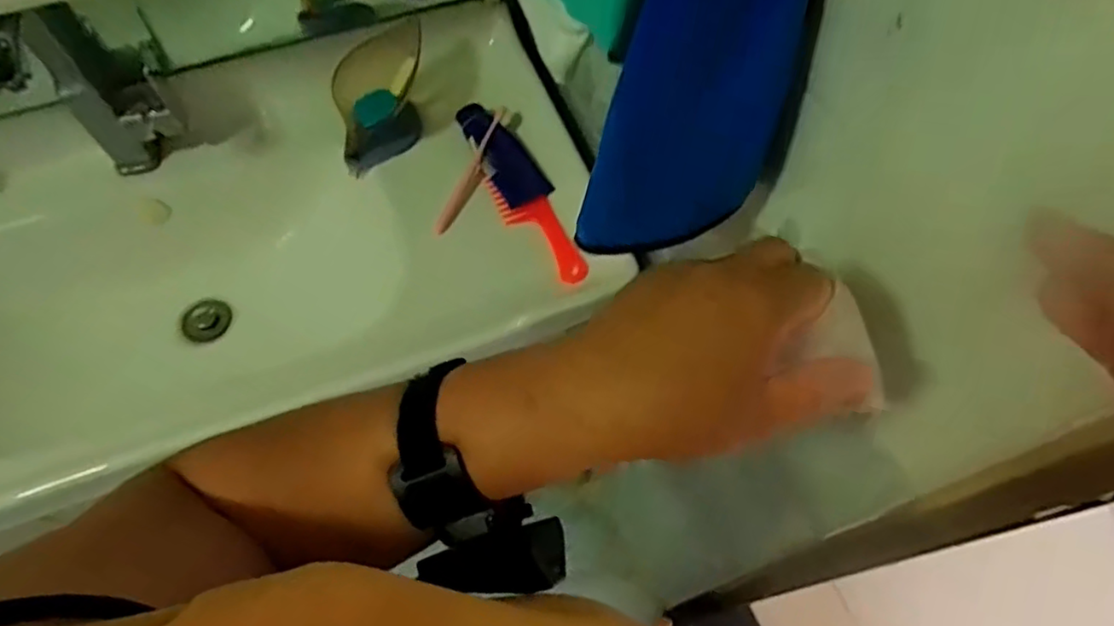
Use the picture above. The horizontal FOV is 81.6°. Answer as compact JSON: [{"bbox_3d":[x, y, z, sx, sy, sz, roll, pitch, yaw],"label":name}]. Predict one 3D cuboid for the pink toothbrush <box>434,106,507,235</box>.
[{"bbox_3d":[-0.098,-0.175,0.785,0.028,0.017,0.184,21,75,10],"label":"pink toothbrush"}]

